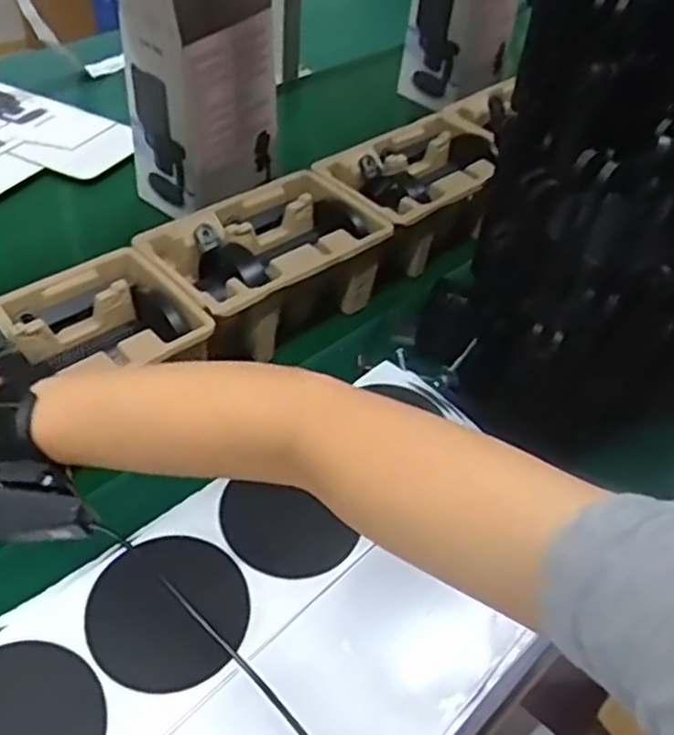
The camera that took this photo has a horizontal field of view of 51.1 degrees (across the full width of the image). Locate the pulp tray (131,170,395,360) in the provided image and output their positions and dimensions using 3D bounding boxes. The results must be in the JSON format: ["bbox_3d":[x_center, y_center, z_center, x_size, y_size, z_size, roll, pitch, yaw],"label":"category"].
[{"bbox_3d":[-0.076,-0.102,0.724,0.219,0.100,0.144,-29,54,-33],"label":"pulp tray"}]

